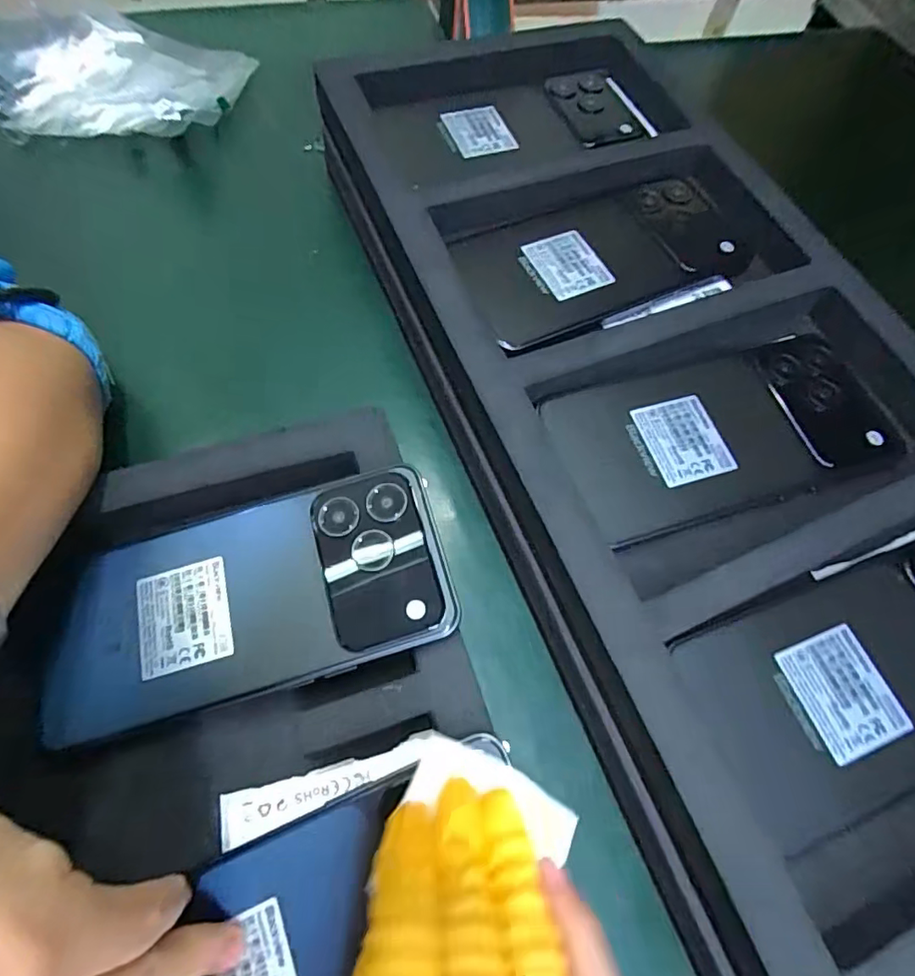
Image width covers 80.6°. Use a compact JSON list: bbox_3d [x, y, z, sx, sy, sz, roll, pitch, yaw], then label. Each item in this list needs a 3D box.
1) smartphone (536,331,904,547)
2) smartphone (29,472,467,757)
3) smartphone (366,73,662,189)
[{"bbox_3d":[0.121,-0.027,0.244,0.155,0.014,0.073,-14,67,-13],"label":"smartphone"},{"bbox_3d":[-0.082,0.043,0.212,0.154,0.011,0.073,-13,67,-12],"label":"smartphone"},{"bbox_3d":[0.033,-0.221,0.329,0.159,0.010,0.069,-16,67,-13],"label":"smartphone"}]

